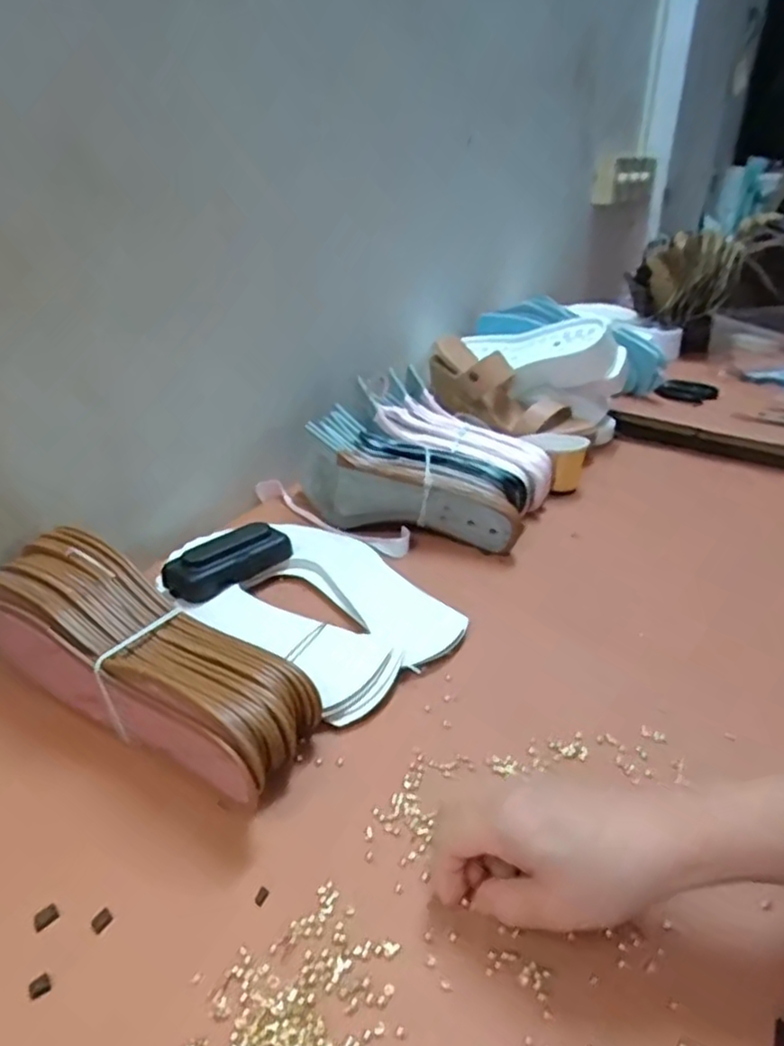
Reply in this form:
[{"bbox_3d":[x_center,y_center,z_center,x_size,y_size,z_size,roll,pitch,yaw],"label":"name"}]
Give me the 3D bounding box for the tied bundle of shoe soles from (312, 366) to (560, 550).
[{"bbox_3d":[0.043,-0.062,0.720,0.236,0.087,0.219,10,30,17],"label":"tied bundle of shoe soles"}]

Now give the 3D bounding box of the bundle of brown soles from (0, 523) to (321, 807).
[{"bbox_3d":[-0.159,0.090,0.445,0.241,0.084,0.081,17,32,27],"label":"bundle of brown soles"}]

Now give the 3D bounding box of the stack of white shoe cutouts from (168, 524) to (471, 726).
[{"bbox_3d":[-0.058,0.061,0.549,0.142,0.026,0.210,-25,37,-39],"label":"stack of white shoe cutouts"}]

